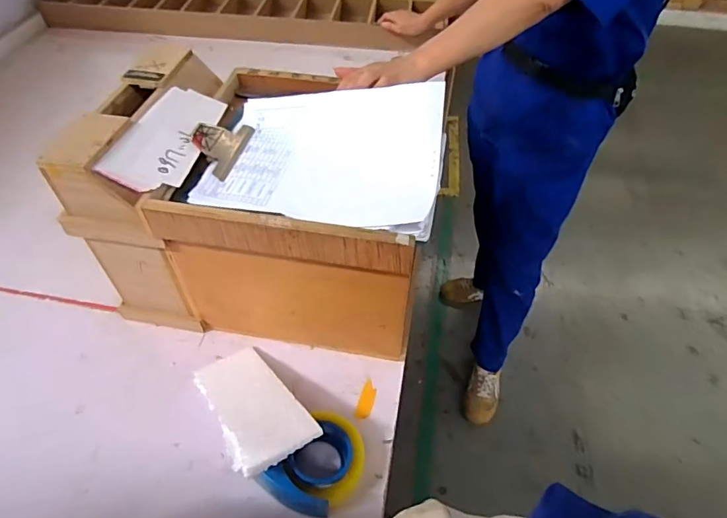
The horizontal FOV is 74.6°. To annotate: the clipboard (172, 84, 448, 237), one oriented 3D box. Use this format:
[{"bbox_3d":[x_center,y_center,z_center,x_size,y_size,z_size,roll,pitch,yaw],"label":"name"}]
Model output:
[{"bbox_3d":[-0.058,-0.136,0.619,0.317,0.049,0.217,7,63,14],"label":"clipboard"}]

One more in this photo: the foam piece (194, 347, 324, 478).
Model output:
[{"bbox_3d":[-0.153,0.191,0.646,0.103,0.022,0.231,-26,32,-22],"label":"foam piece"}]

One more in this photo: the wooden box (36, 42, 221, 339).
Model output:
[{"bbox_3d":[-0.299,-0.106,0.752,0.135,0.319,0.300,9,50,5],"label":"wooden box"}]

